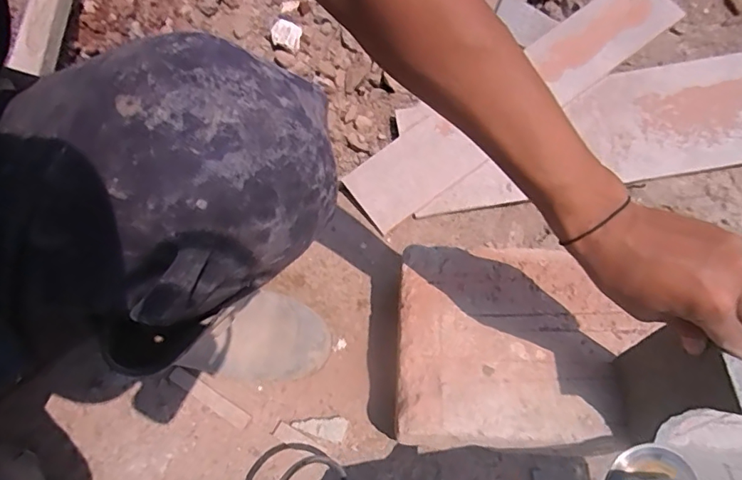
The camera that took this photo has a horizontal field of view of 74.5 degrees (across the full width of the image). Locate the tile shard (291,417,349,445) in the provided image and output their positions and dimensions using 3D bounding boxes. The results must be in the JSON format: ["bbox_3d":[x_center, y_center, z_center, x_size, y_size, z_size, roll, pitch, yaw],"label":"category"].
[{"bbox_3d":[-0.056,0.202,0.530,0.058,0.013,0.025,14,58,9],"label":"tile shard"}]

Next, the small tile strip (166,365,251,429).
[{"bbox_3d":[-0.182,0.178,0.550,0.107,0.013,0.018,28,67,16],"label":"small tile strip"}]

